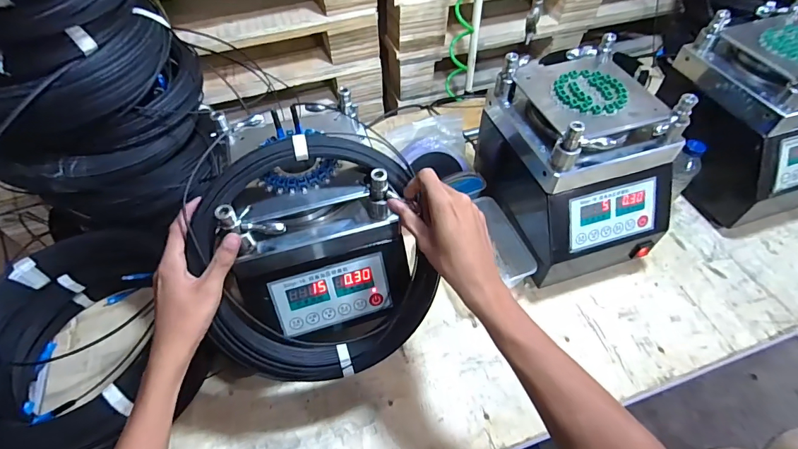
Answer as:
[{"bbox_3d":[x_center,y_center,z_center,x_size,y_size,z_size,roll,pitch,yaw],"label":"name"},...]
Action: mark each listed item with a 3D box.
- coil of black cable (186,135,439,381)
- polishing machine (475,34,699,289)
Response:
[{"bbox_3d":[-0.098,0.050,0.482,0.265,0.303,0.028,-19,16,-8],"label":"coil of black cable"},{"bbox_3d":[0.287,-0.093,0.675,0.212,0.281,0.290,-17,55,-11],"label":"polishing machine"}]

